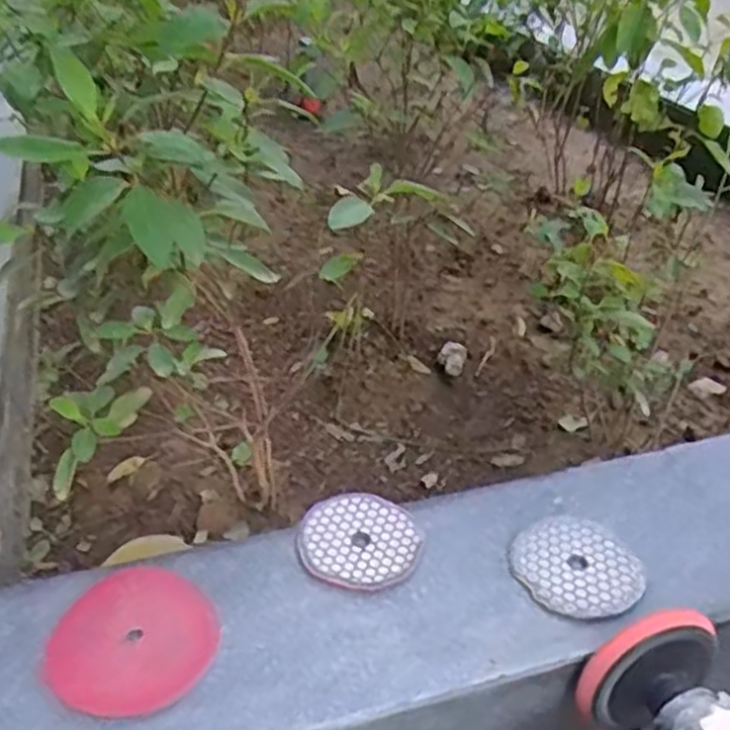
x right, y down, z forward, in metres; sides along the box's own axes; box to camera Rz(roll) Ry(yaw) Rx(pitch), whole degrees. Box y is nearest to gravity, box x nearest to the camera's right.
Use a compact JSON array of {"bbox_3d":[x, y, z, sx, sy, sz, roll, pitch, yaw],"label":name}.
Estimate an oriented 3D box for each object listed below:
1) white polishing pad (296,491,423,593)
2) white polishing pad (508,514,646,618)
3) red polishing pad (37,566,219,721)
[{"bbox_3d":[-0.003,0.121,0.544,0.083,0.010,0.082,10,35,16],"label":"white polishing pad"},{"bbox_3d":[0.143,0.135,0.529,0.083,0.004,0.085,-18,37,-23],"label":"white polishing pad"},{"bbox_3d":[-0.139,0.165,0.470,0.093,0.010,0.096,21,40,30],"label":"red polishing pad"}]

